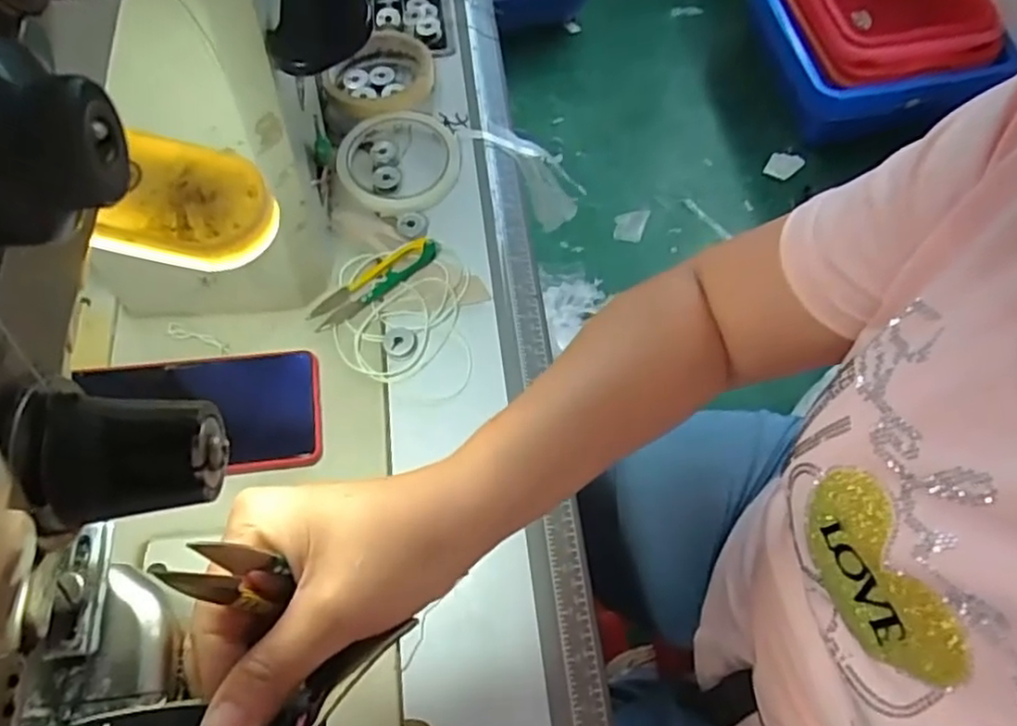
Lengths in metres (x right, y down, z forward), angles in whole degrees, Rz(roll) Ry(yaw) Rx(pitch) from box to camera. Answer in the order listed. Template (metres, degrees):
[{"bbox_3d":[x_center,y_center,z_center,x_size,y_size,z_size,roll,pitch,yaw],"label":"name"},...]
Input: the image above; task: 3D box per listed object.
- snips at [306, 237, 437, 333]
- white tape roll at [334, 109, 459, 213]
[{"bbox_3d":[-0.096,-0.060,0.491,0.105,0.008,0.026,-38,69,-15],"label":"snips"},{"bbox_3d":[-0.087,-0.161,0.538,0.095,0.012,0.099,-1,64,2],"label":"white tape roll"}]

